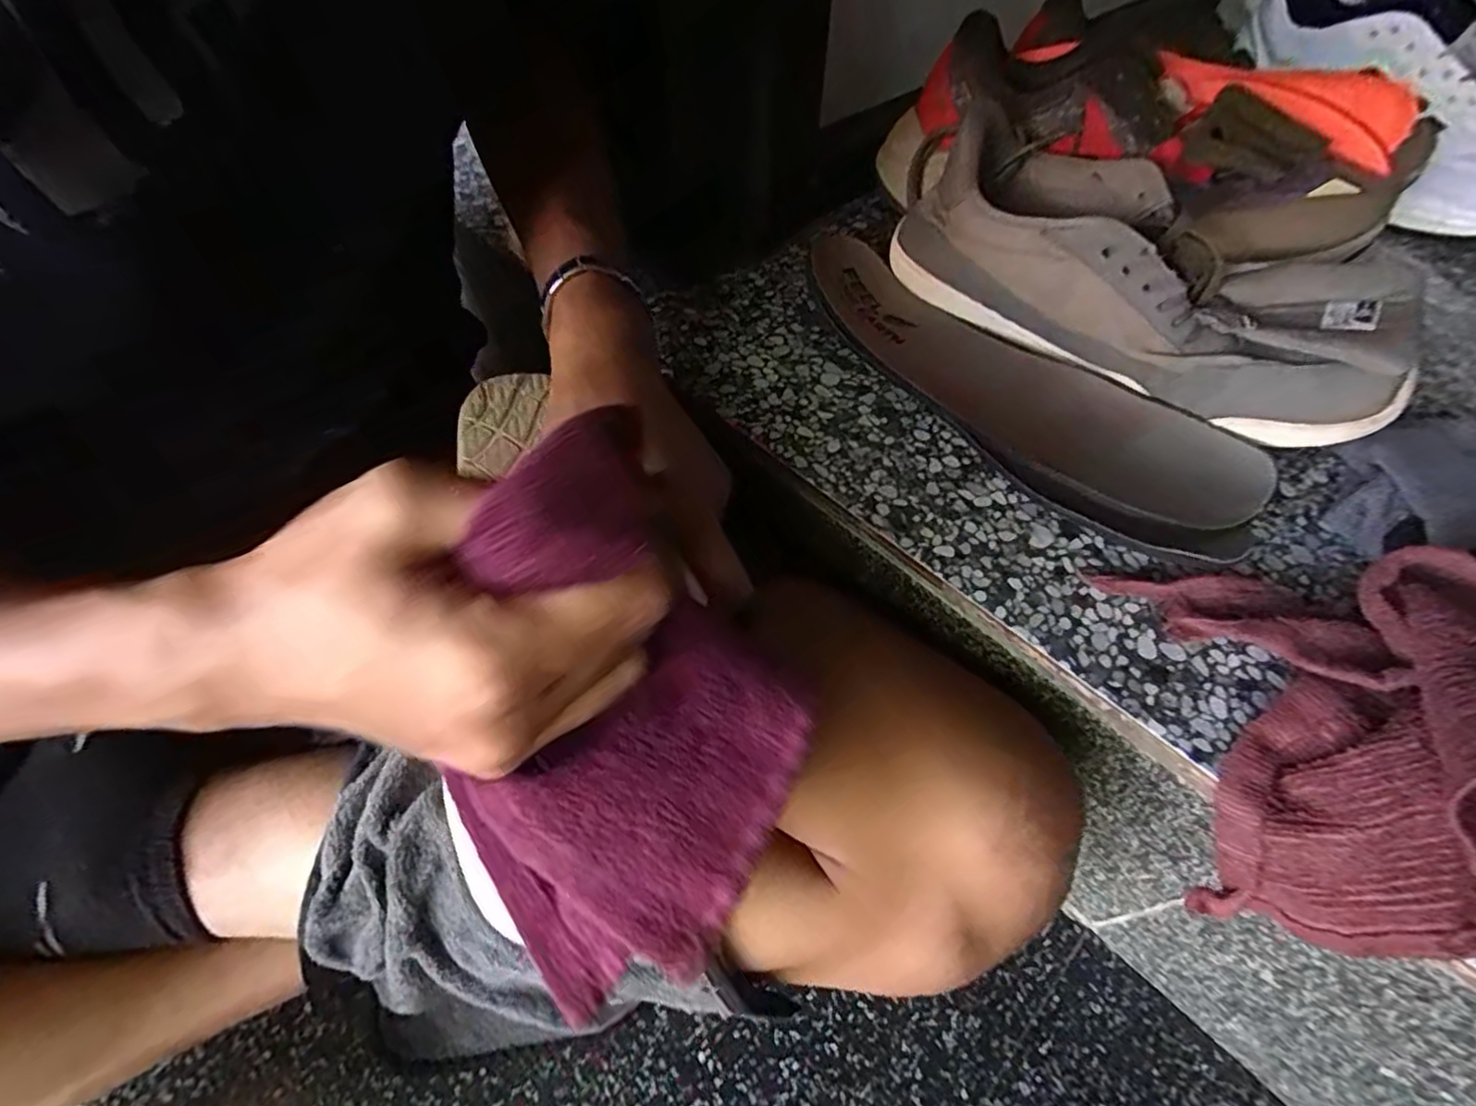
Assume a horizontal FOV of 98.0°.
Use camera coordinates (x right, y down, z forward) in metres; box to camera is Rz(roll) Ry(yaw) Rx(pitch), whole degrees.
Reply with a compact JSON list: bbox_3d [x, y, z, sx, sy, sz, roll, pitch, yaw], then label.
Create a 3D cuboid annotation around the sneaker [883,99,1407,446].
[{"bbox_3d":[0.220,-0.155,0.364,0.266,0.085,0.106,35,61,23],"label":"sneaker"}]

